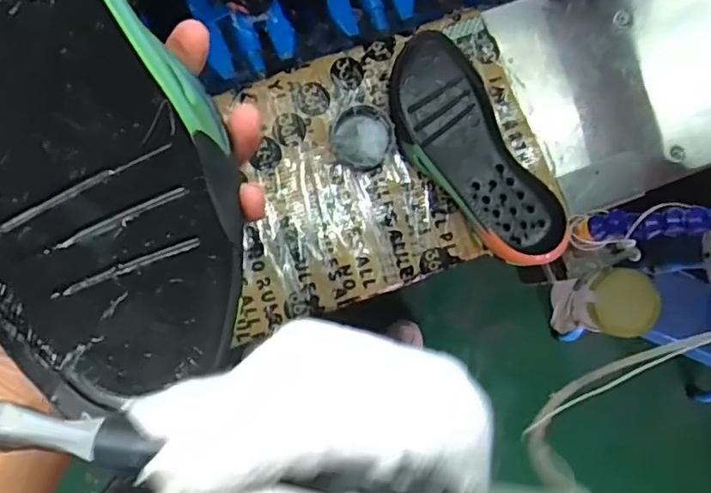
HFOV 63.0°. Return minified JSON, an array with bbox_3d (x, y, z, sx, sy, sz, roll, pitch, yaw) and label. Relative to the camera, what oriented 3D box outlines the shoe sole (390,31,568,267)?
[{"bbox_3d":[0.119,-0.093,0.581,0.103,0.042,0.245,-38,91,-6],"label":"shoe sole"}]

